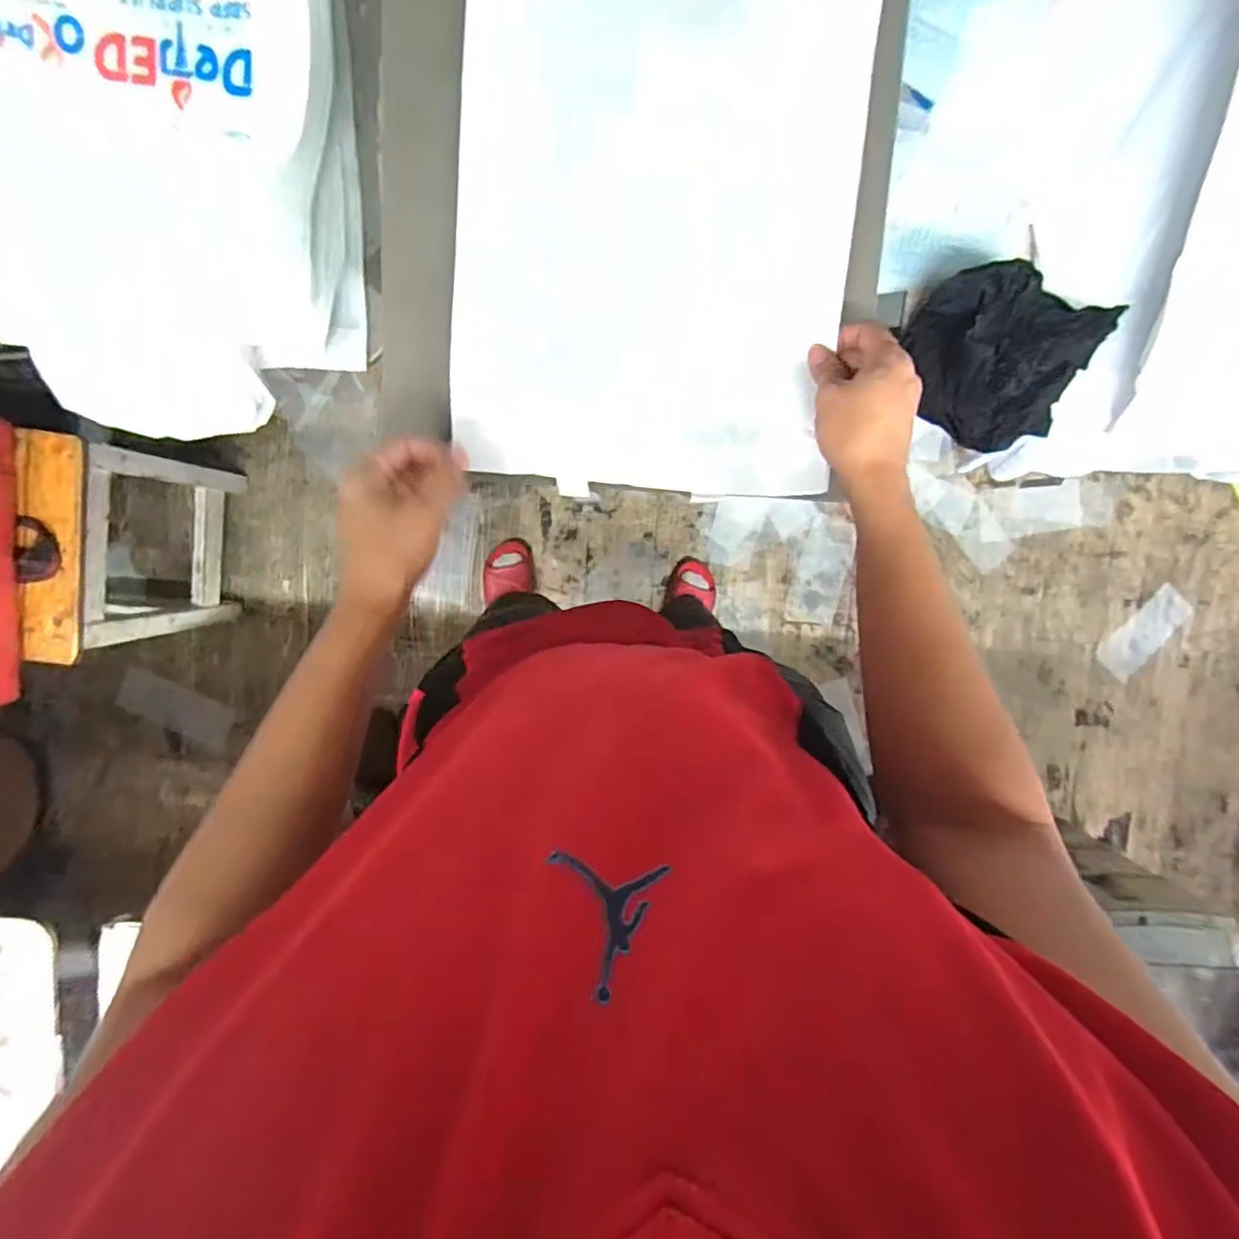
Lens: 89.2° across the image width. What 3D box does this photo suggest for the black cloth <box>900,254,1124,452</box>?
[{"bbox_3d":[0.366,-0.249,0.609,0.167,0.076,0.131,18,95,-5],"label":"black cloth"}]

